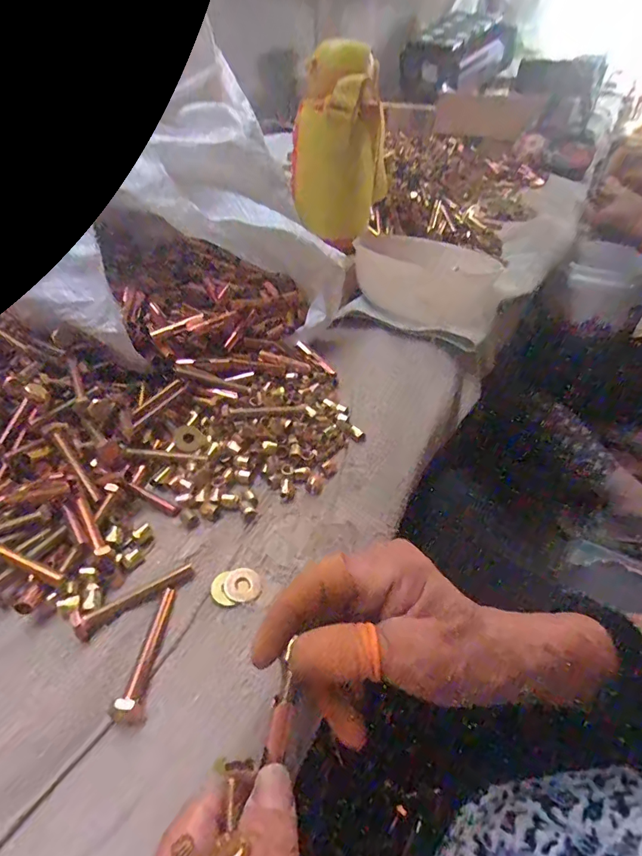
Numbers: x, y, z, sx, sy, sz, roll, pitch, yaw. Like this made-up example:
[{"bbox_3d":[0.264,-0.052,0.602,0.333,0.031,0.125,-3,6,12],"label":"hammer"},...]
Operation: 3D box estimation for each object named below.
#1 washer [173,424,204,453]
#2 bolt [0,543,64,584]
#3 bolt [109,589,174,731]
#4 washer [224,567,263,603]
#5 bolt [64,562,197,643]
[{"bbox_3d":[-0.097,0.008,0.333,0.020,0.004,0.022,4,61,-8],"label":"washer"},{"bbox_3d":[-0.167,0.069,0.245,0.061,0.017,0.012,14,45,17],"label":"bolt"},{"bbox_3d":[-0.084,0.108,0.223,0.015,0.011,0.065,3,42,5],"label":"bolt"},{"bbox_3d":[-0.044,0.088,0.257,0.021,0.004,0.021,26,49,28],"label":"washer"},{"bbox_3d":[-0.101,0.090,0.246,0.063,0.010,0.015,-28,48,-26],"label":"bolt"}]

